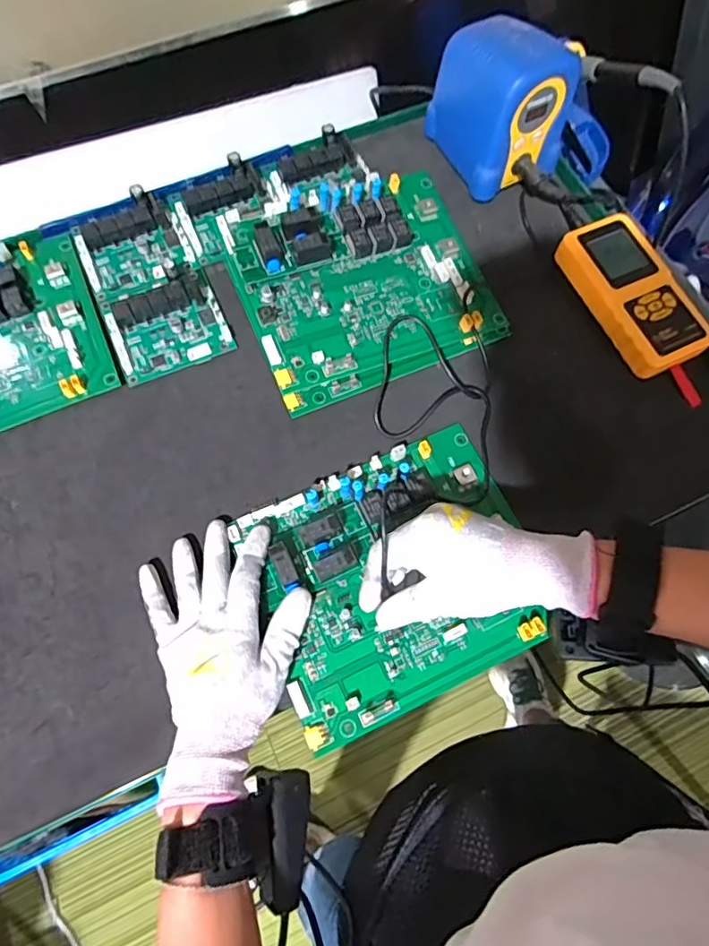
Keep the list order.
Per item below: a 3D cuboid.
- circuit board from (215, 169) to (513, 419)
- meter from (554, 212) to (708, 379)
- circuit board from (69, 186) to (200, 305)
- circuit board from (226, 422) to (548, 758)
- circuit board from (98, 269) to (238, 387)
[{"bbox_3d":[0.008,-0.168,0.462,0.205,0.053,0.180,-20,72,-6],"label":"circuit board"},{"bbox_3d":[0.240,-0.154,0.470,0.070,0.026,0.143,-27,73,-8],"label":"meter"},{"bbox_3d":[-0.198,-0.202,0.489,0.092,0.023,0.092,-24,72,-7],"label":"circuit board"},{"bbox_3d":[0.030,0.069,0.391,0.196,0.033,0.172,-24,72,-7],"label":"circuit board"},{"bbox_3d":[-0.161,-0.128,0.467,0.094,0.013,0.084,-22,72,-7],"label":"circuit board"}]

